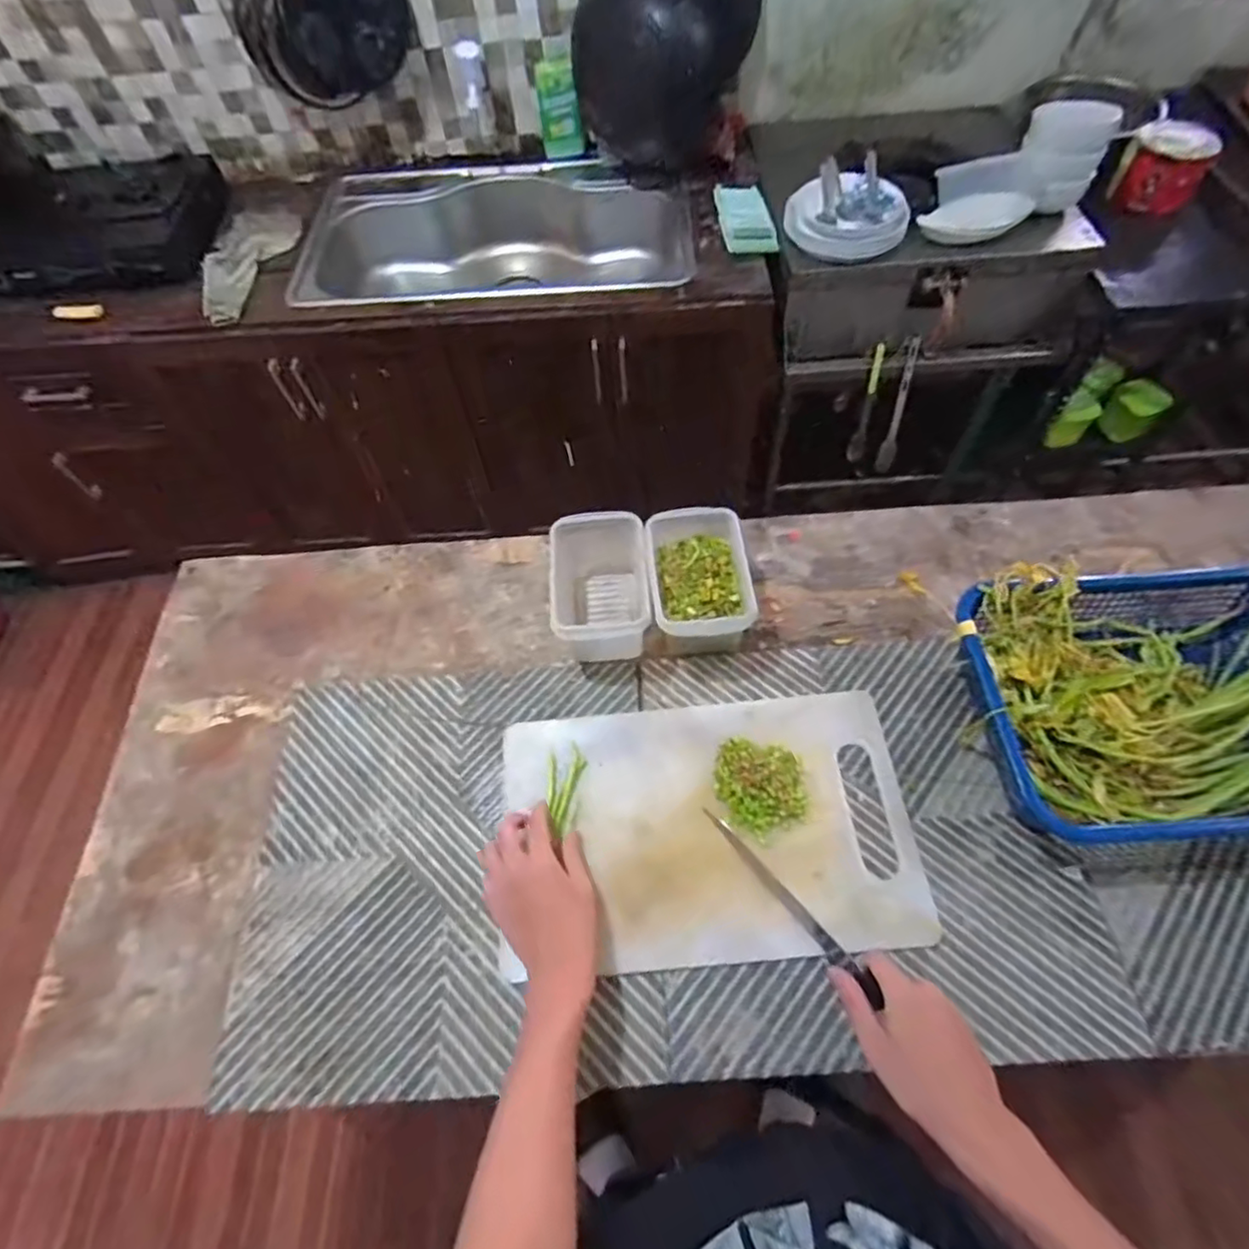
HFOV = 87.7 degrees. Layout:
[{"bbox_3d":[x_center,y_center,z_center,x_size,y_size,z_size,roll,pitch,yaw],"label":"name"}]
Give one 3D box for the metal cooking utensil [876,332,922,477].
[{"bbox_3d":[0.580,-0.459,1.376,0.041,0.284,0.023,4,38,6],"label":"metal cooking utensil"}]

